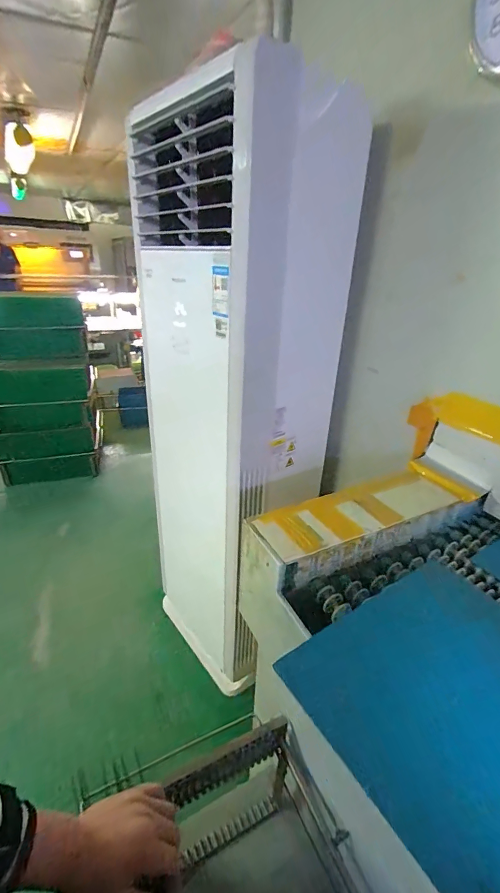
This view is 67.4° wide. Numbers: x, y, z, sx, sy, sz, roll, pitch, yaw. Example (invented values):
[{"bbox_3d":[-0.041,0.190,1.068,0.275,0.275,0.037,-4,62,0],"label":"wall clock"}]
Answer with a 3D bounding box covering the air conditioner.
[{"bbox_3d":[-0.084,-0.033,1.397,0.439,1.857,0.689,-18,33,-35],"label":"air conditioner"}]

